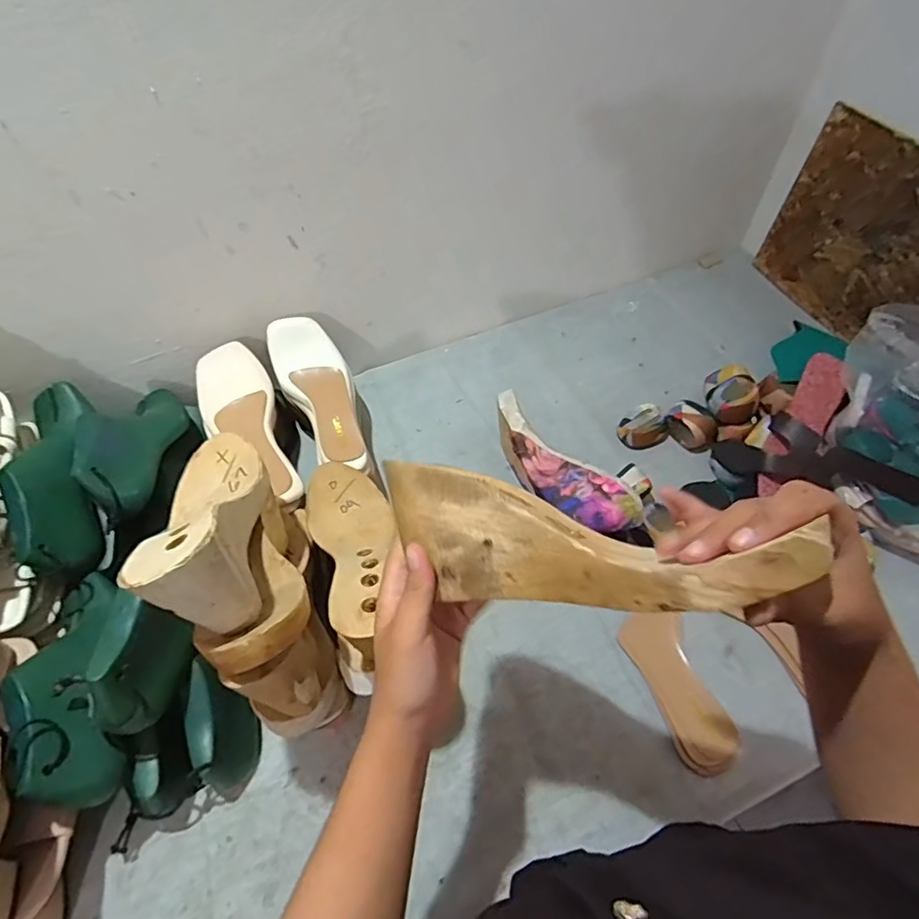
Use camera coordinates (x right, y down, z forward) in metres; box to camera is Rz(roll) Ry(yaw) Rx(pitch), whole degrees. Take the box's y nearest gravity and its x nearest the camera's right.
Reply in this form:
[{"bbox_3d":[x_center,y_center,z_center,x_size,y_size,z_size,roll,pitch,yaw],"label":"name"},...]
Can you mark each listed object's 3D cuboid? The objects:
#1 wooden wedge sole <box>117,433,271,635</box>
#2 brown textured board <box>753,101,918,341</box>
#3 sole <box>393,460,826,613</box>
[{"bbox_3d":[-0.185,0.055,0.435,0.083,0.083,0.230,-19,24,-12],"label":"wooden wedge sole"},{"bbox_3d":[0.598,-0.282,0.780,0.026,0.265,0.380,-18,56,-11],"label":"brown textured board"},{"bbox_3d":[0.057,0.044,0.295,0.220,0.061,0.063,6,51,34],"label":"sole"}]

